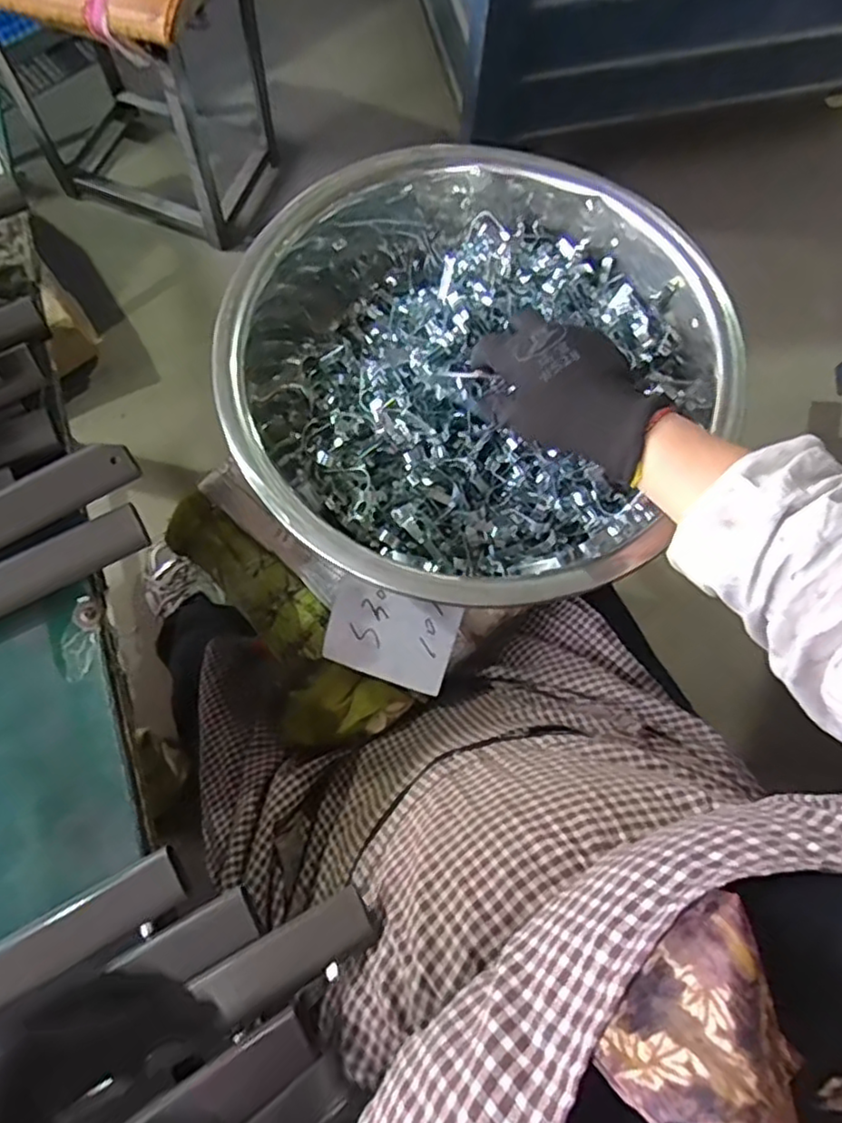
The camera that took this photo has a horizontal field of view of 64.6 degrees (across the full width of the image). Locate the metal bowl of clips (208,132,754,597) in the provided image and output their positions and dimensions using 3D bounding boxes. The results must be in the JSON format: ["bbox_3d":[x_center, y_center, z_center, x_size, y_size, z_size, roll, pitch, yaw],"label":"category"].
[{"bbox_3d":[0.042,-0.150,0.536,0.370,0.095,0.392,0,71,-1],"label":"metal bowl of clips"}]

